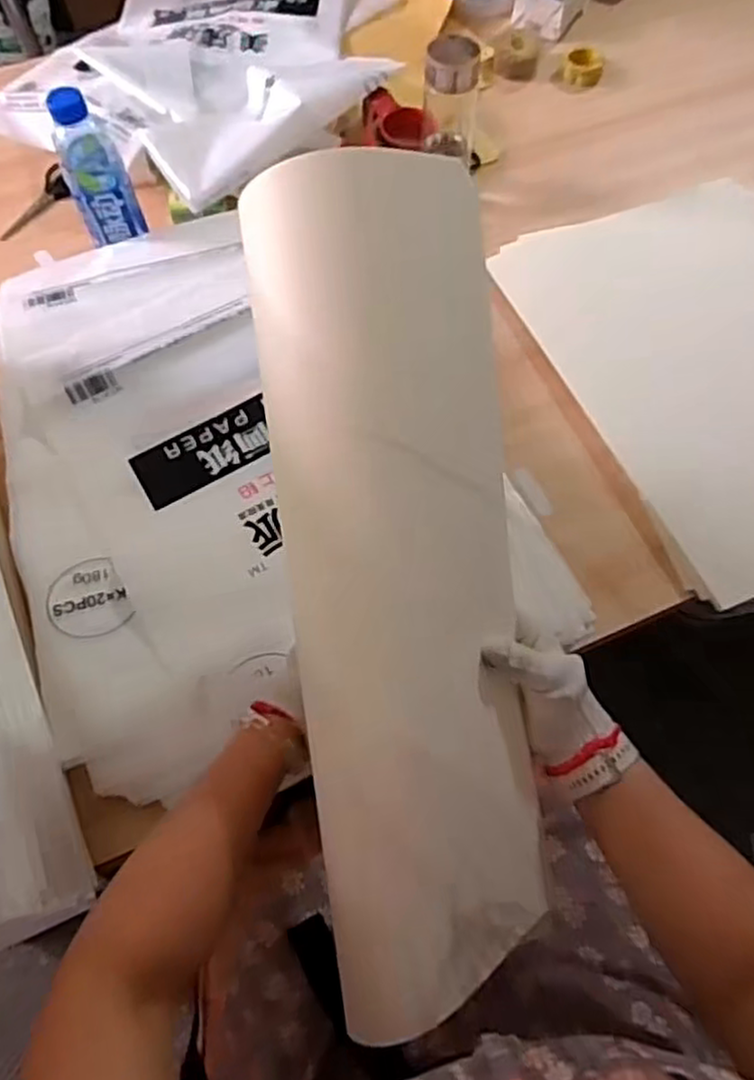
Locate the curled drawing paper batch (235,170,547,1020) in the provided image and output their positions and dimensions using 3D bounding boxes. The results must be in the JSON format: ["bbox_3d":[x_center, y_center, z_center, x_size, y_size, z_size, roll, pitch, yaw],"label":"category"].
[{"bbox_3d":[0.021,0.031,0.451,0.149,0.080,0.514,-6,93,-2],"label":"curled drawing paper batch"}]

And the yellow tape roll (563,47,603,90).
[{"bbox_3d":[0.311,-0.713,1.062,0.058,0.022,0.063,0,65,1],"label":"yellow tape roll"}]

